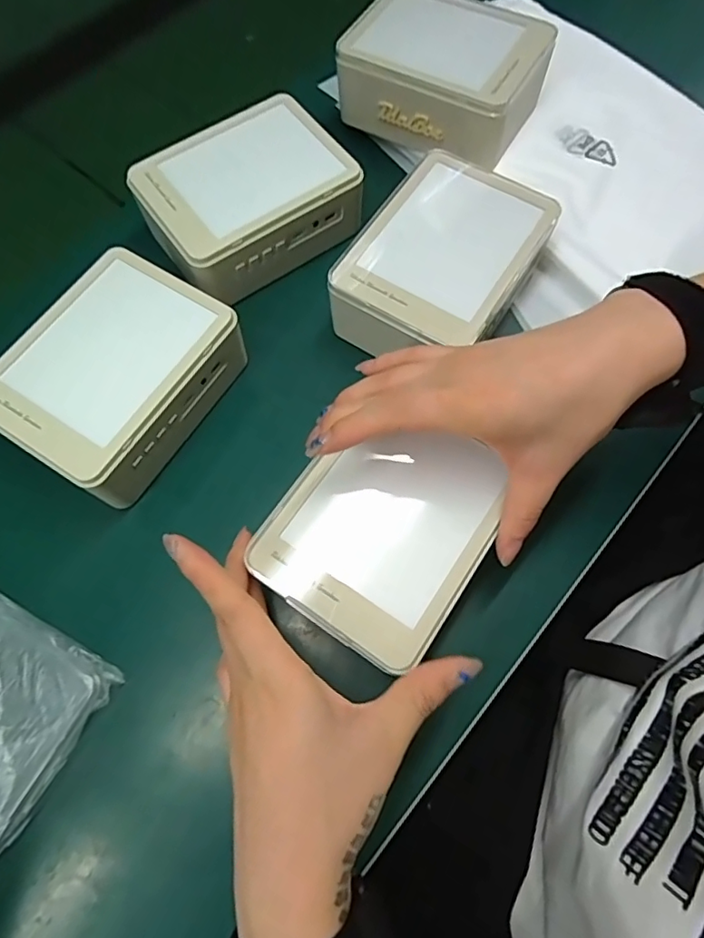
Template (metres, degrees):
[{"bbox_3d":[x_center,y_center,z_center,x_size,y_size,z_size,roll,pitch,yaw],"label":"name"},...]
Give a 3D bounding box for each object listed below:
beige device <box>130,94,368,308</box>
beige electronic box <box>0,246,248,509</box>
[{"bbox_3d":[-0.074,-0.191,0.403,0.142,0.067,0.107,-37,71,-12],"label":"beige device"},{"bbox_3d":[-0.148,-0.057,0.355,0.110,0.063,0.138,27,72,13],"label":"beige electronic box"}]

